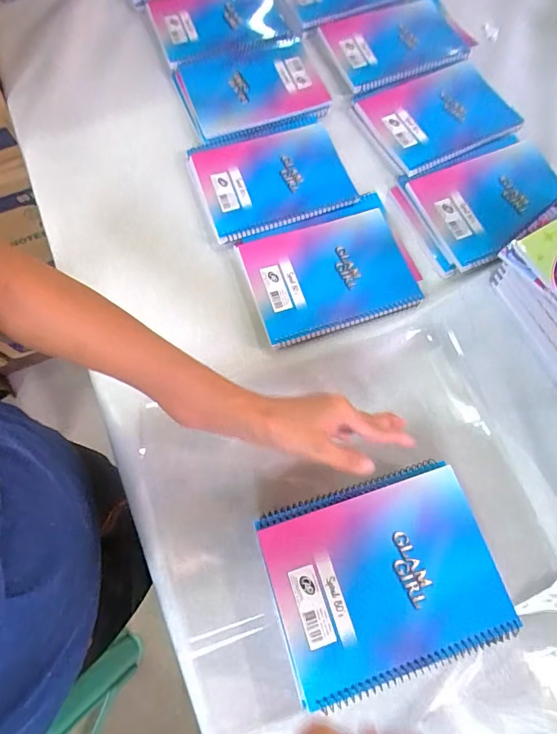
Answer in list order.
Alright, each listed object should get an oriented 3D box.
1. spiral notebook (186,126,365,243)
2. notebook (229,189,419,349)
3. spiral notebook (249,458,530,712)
[{"bbox_3d":[-0.011,-0.267,0.595,0.199,0.022,0.166,-19,72,-6],"label":"spiral notebook"},{"bbox_3d":[0.064,-0.123,0.550,0.202,0.019,0.160,-17,72,-6],"label":"notebook"},{"bbox_3d":[0.095,0.187,0.384,0.198,0.012,0.156,-16,72,-5],"label":"spiral notebook"}]

